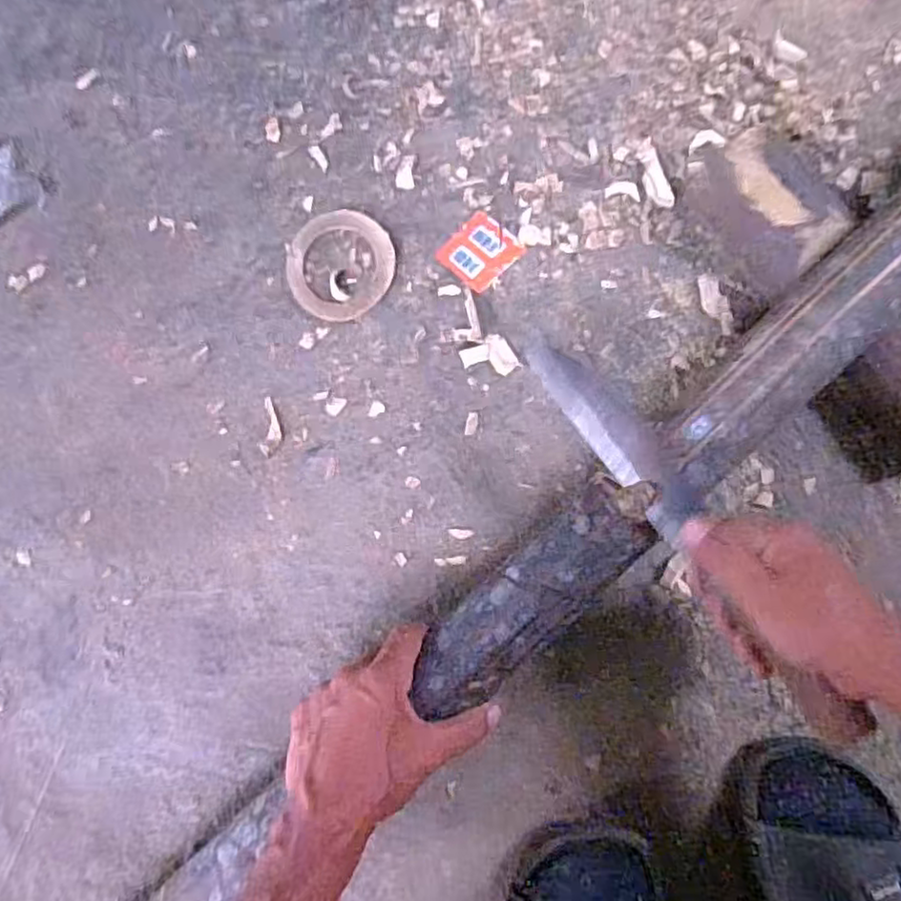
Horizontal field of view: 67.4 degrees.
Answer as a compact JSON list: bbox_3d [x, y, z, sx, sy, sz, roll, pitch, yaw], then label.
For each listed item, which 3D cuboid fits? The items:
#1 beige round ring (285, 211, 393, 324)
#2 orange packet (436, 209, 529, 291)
[{"bbox_3d":[-0.094,-0.159,0.579,0.093,0.004,0.091,-1,83,7],"label":"beige round ring"},{"bbox_3d":[0.025,-0.166,0.569,0.057,0.004,0.052,-45,81,0],"label":"orange packet"}]

